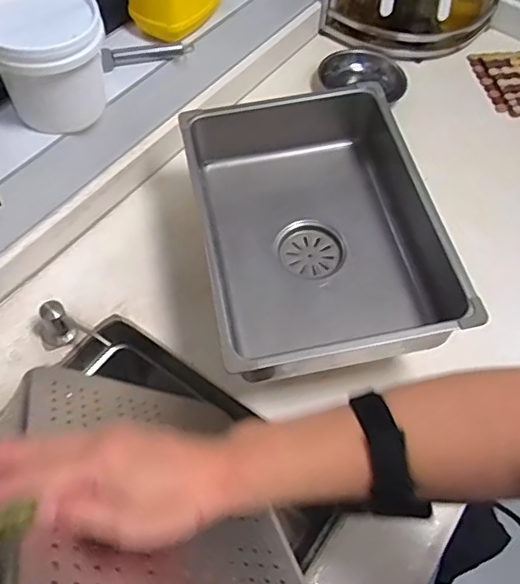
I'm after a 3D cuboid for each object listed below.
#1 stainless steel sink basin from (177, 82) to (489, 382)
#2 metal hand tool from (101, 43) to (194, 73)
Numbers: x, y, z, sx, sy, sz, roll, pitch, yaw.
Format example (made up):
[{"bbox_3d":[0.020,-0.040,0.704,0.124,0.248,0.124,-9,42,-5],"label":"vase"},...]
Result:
[{"bbox_3d":[0.058,-0.064,0.671,0.251,0.146,0.349,-9,59,-9],"label":"stainless steel sink basin"},{"bbox_3d":[-0.148,-0.313,0.740,0.117,0.016,0.023,-16,61,-14],"label":"metal hand tool"}]

